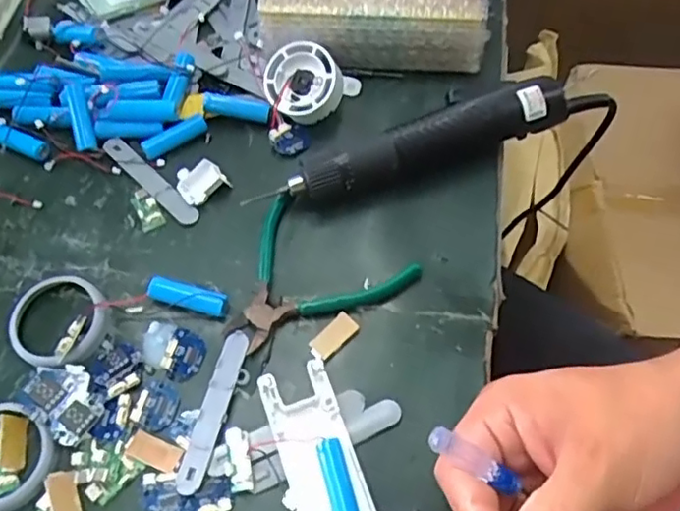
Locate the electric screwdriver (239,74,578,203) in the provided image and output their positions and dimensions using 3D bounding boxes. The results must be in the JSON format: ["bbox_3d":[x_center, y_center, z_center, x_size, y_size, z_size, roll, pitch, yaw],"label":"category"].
[{"bbox_3d":[0.056,-0.076,0.430,0.217,0.042,0.031,-19,62,-10],"label":"electric screwdriver"}]

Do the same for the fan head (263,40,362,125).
[{"bbox_3d":[-0.024,-0.129,0.472,0.058,0.046,0.055,40,99,10],"label":"fan head"}]

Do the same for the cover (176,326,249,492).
[{"bbox_3d":[-0.072,0.087,0.356,0.015,0.007,0.094,12,61,7],"label":"cover"}]

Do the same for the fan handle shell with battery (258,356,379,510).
[{"bbox_3d":[-0.011,0.112,0.338,0.040,0.018,0.104,-18,62,-10],"label":"fan handle shell with battery"}]

